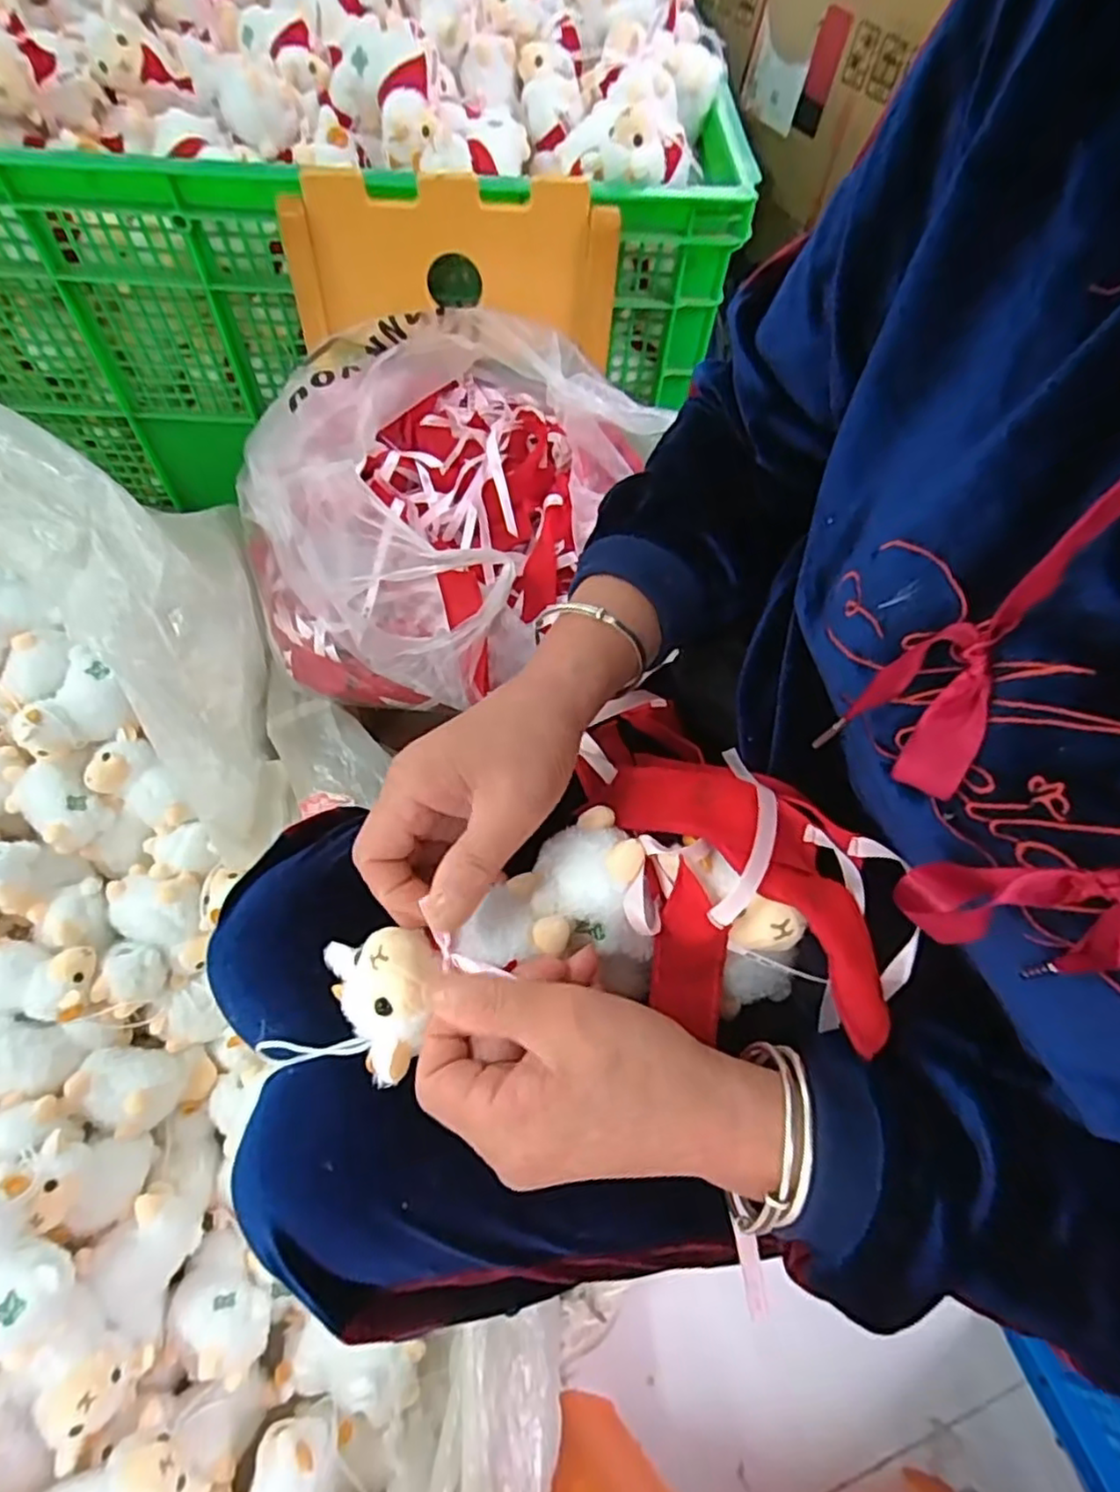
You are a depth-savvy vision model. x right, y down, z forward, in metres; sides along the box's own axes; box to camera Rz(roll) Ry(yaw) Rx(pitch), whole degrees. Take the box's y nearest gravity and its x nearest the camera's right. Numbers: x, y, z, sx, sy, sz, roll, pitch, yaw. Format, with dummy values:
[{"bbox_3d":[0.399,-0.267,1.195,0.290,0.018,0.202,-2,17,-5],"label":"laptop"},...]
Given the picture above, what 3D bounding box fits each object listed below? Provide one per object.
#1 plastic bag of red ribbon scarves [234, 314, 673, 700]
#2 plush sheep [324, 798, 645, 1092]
[{"bbox_3d":[-0.133,-0.226,0.635,0.307,0.222,0.326,39,65,17],"label":"plastic bag of red ribbon scarves"},{"bbox_3d":[-0.027,0.094,0.315,0.145,0.056,0.073,-22,64,-16],"label":"plush sheep"}]

